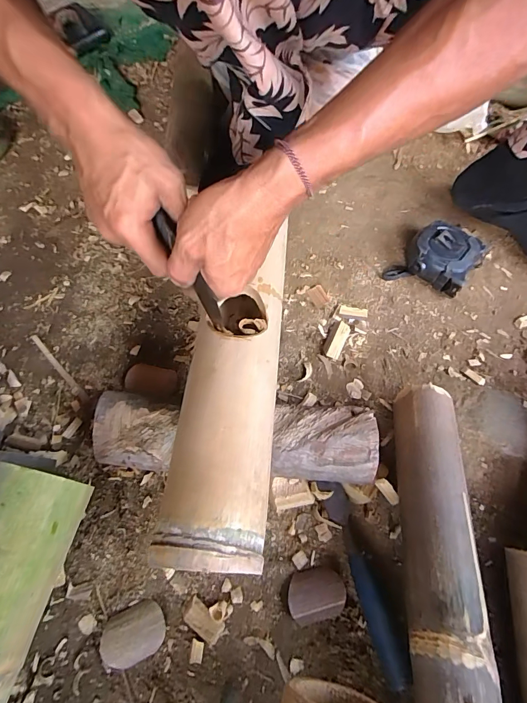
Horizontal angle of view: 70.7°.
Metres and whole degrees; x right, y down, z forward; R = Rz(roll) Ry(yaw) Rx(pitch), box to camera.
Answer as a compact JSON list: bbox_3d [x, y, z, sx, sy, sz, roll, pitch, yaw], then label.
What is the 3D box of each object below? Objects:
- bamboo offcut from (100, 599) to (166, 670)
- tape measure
[{"bbox_3d":[-0.117,0.255,0.334,0.055,0.010,0.042,-22,68,-9],"label":"bamboo offcut"},{"bbox_3d":[0.223,-0.120,0.480,0.089,0.043,0.098,33,71,13],"label":"tape measure"}]

